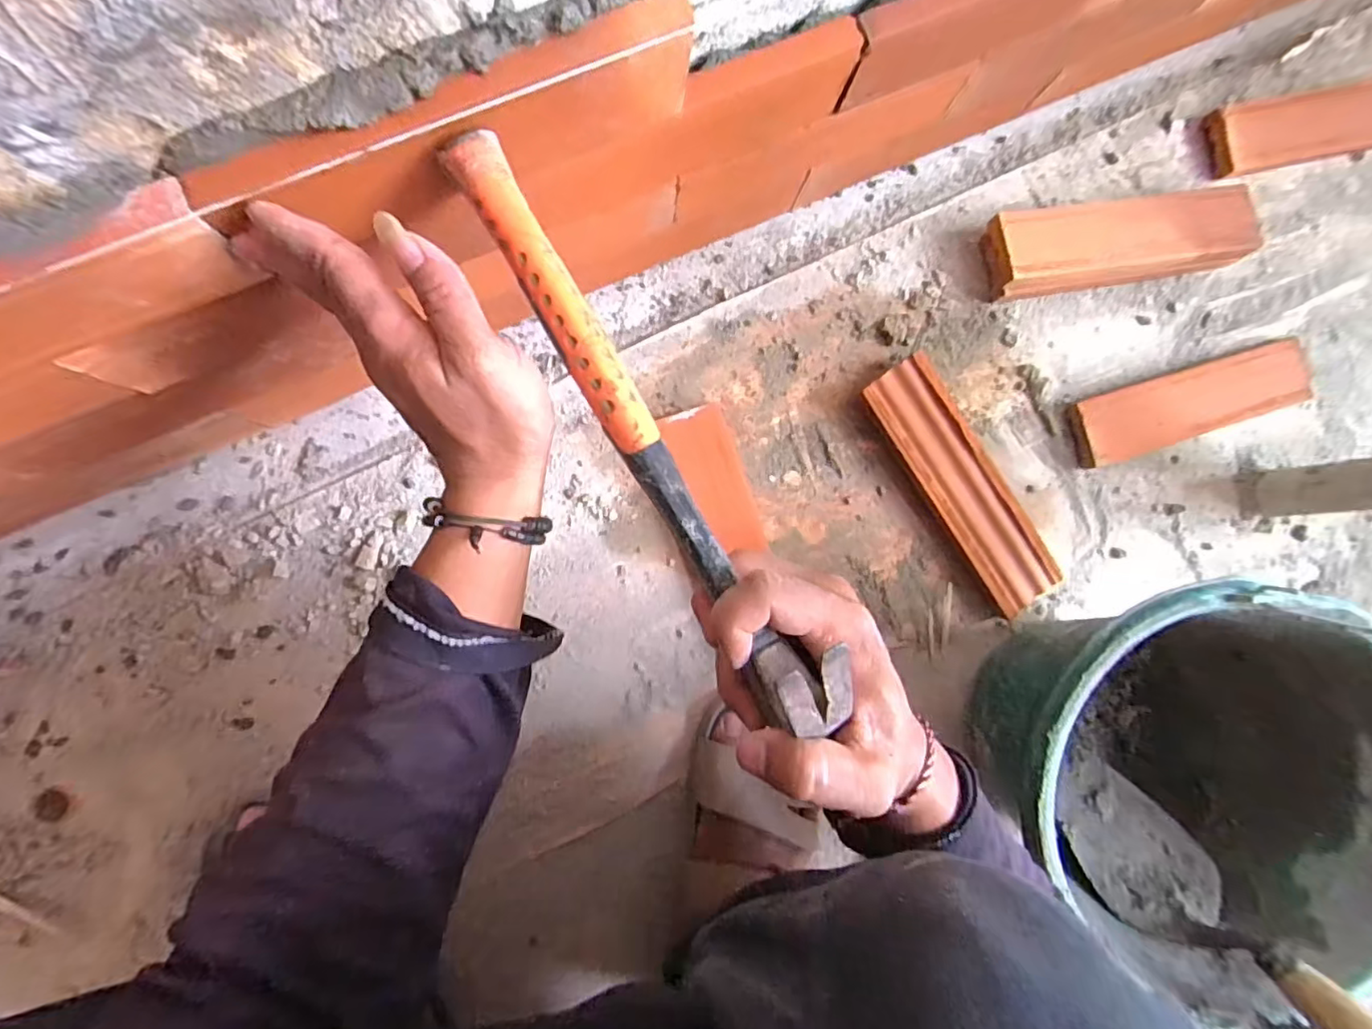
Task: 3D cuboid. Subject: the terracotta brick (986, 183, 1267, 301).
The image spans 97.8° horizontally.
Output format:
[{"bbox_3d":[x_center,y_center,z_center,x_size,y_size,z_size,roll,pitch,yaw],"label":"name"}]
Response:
[{"bbox_3d":[0.365,-0.233,0.513,0.222,0.043,0.071,-8,88,-4],"label":"terracotta brick"}]

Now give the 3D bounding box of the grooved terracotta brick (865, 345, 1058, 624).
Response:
[{"bbox_3d":[0.230,-0.021,0.506,0.064,0.030,0.226,-33,90,-5],"label":"grooved terracotta brick"}]

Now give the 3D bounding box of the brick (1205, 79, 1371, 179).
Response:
[{"bbox_3d":[0.576,-0.356,0.546,0.212,0.029,0.066,-13,89,-4],"label":"brick"}]

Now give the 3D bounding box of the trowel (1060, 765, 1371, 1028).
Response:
[{"bbox_3d":[0.357,0.278,0.364,0.073,0.268,0.059,-40,122,-4],"label":"trowel"}]

